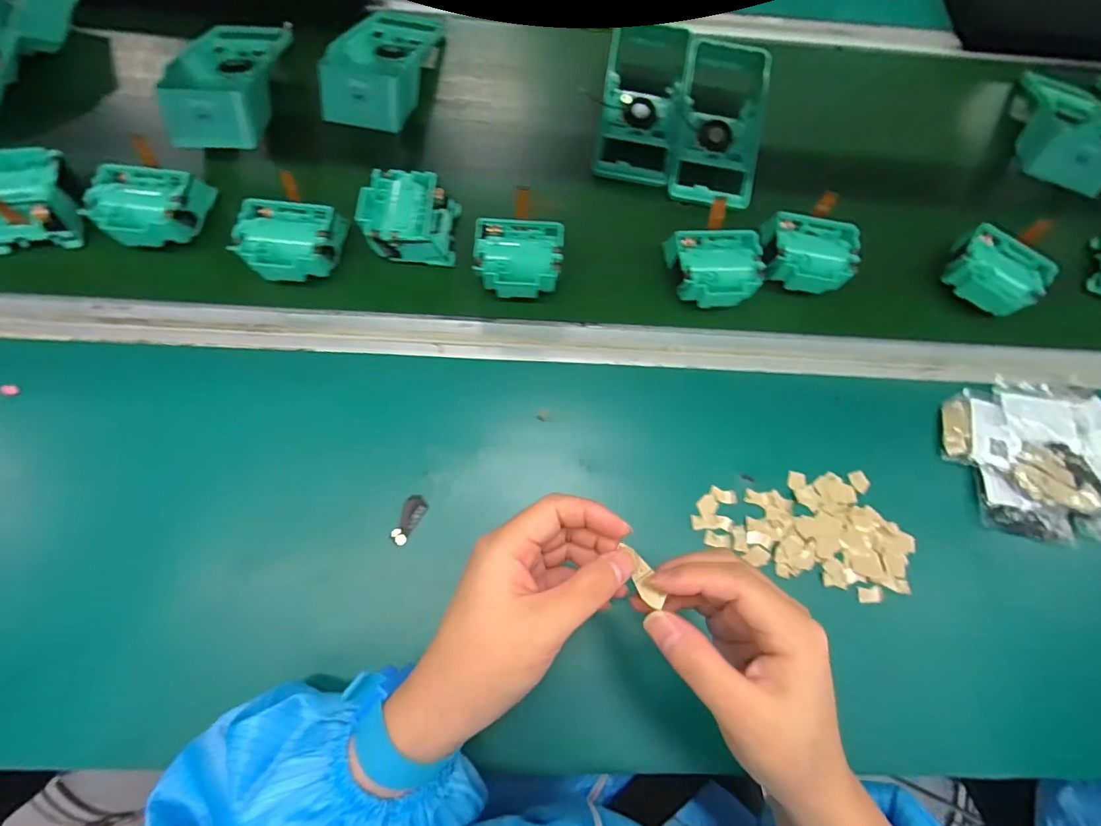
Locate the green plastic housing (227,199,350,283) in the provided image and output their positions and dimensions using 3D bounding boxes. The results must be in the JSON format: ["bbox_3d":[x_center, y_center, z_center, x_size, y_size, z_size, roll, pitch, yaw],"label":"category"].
[{"bbox_3d":[-0.225,-0.148,0.430,0.082,0.041,0.070,-1,71,1],"label":"green plastic housing"}]

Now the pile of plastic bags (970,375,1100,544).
[{"bbox_3d":[0.446,0.038,0.403,0.180,0.023,0.130,4,71,3],"label":"pile of plastic bags"}]

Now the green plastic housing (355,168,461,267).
[{"bbox_3d":[-0.132,-0.178,0.449,0.076,0.044,0.079,2,71,2],"label":"green plastic housing"}]

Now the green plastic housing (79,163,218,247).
[{"bbox_3d":[-0.360,-0.188,0.433,0.081,0.043,0.081,8,71,4],"label":"green plastic housing"}]

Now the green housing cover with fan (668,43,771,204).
[{"bbox_3d":[0.174,-0.301,0.503,0.090,0.051,0.191,8,71,4],"label":"green housing cover with fan"}]

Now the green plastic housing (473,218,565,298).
[{"bbox_3d":[-0.027,-0.135,0.437,0.077,0.041,0.070,0,71,2],"label":"green plastic housing"}]

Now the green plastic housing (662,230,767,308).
[{"bbox_3d":[0.148,-0.128,0.443,0.080,0.041,0.068,-4,71,0],"label":"green plastic housing"}]

